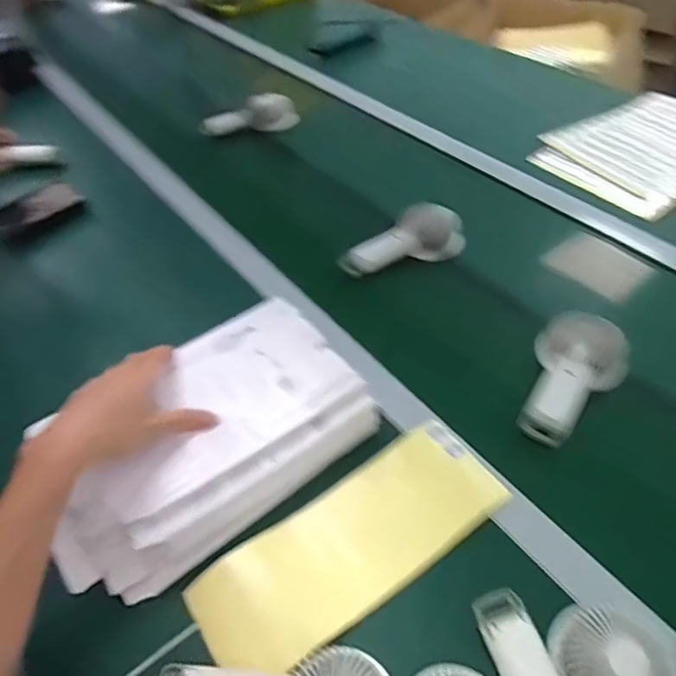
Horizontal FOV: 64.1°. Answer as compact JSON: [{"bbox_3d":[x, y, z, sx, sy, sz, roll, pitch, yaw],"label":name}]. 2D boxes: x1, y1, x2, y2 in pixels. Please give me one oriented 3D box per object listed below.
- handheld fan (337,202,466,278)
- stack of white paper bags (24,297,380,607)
[{"bbox_3d":[0.088,-0.128,0.780,0.190,0.083,0.059,-21,48,-13],"label":"handheld fan"},{"bbox_3d":[-0.138,0.101,0.537,0.311,0.085,0.179,-31,51,-21],"label":"stack of white paper bags"}]

